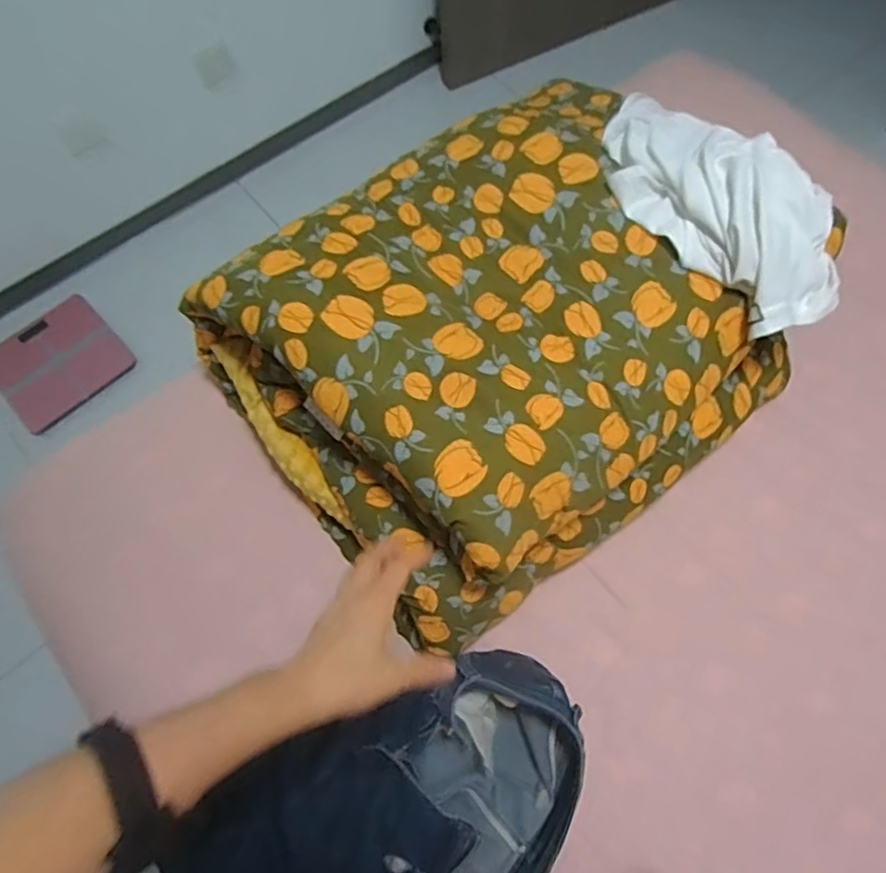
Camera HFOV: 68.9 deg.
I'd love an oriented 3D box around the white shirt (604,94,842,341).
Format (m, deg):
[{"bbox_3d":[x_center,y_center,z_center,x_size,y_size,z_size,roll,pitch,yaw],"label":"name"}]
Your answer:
[{"bbox_3d":[0.302,-0.282,0.735,0.187,0.092,0.355,-36,70,-14],"label":"white shirt"}]

